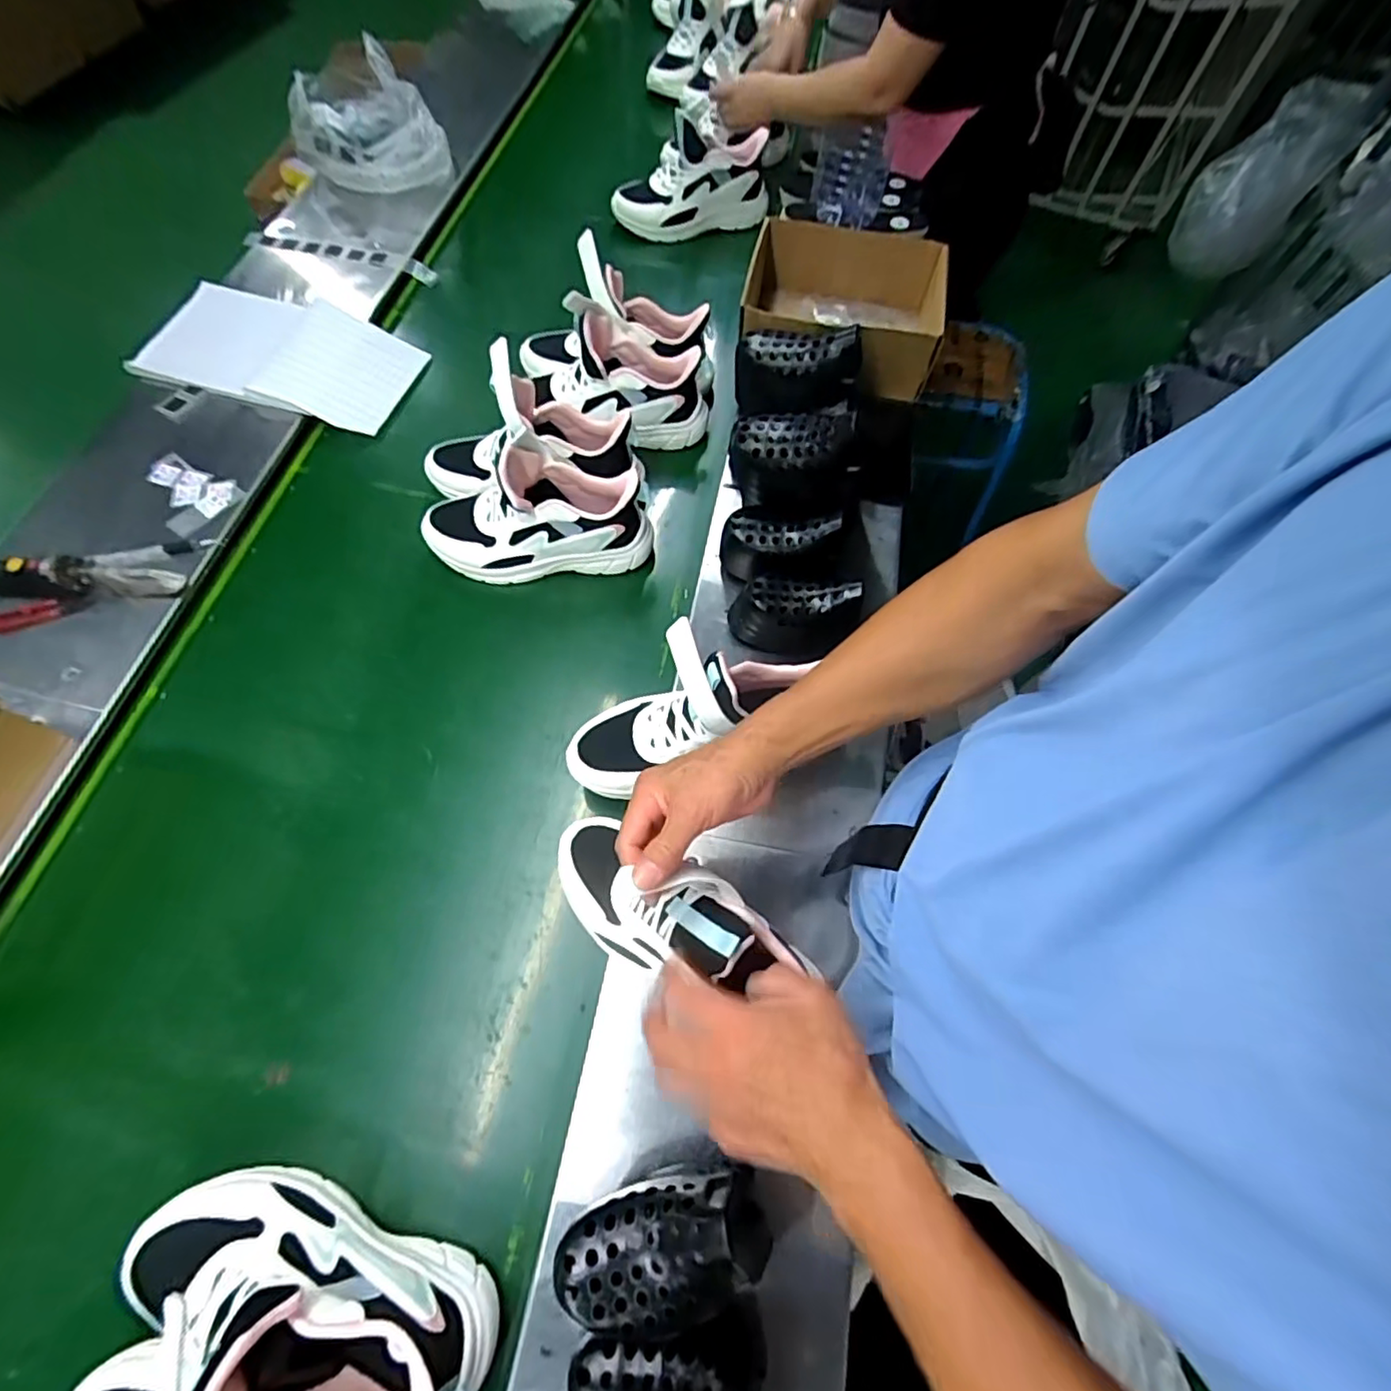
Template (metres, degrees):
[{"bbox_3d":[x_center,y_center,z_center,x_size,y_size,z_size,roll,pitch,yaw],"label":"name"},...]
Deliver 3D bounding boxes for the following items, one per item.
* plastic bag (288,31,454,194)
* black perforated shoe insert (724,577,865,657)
[{"bbox_3d":[-0.543,-0.940,1.026,0.232,0.144,0.100,-12,64,-8],"label":"plastic bag"},{"bbox_3d":[0.103,-0.086,0.671,0.130,0.110,0.060,12,63,5],"label":"black perforated shoe insert"}]

